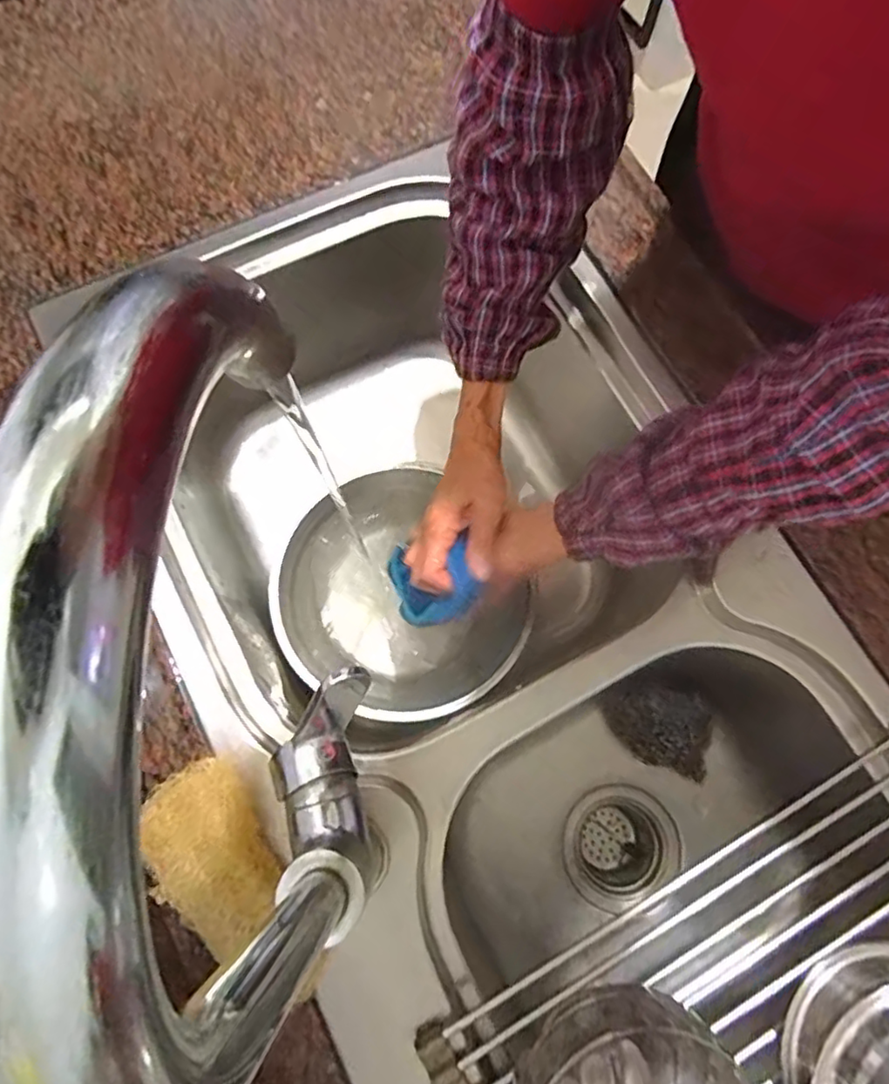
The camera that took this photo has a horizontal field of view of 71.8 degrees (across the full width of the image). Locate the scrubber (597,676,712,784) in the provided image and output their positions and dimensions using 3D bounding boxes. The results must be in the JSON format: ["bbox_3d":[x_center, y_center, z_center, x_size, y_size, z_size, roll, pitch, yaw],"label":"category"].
[{"bbox_3d":[0.192,0.166,0.560,0.107,0.035,0.072,16,74,2],"label":"scrubber"}]

